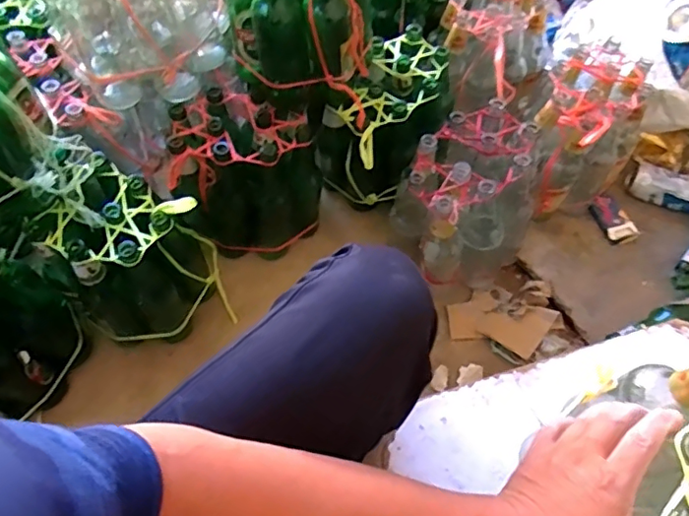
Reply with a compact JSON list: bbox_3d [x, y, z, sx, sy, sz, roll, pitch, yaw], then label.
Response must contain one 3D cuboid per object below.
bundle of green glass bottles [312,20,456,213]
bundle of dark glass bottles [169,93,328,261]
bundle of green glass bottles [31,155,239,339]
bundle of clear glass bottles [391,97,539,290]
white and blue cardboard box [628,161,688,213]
[{"bbox_3d":[0.066,-0.228,0.992,0.151,0.252,0.243,42,68,17],"label":"bundle of green glass bottles"},{"bbox_3d":[-0.159,-0.140,0.932,0.220,0.235,0.170,-7,63,-7],"label":"bundle of dark glass bottles"},{"bbox_3d":[-0.316,0.000,0.828,0.210,0.274,0.189,7,63,0],"label":"bundle of green glass bottles"},{"bbox_3d":[0.215,-0.096,0.927,0.208,0.233,0.245,32,65,12],"label":"bundle of clear glass bottles"},{"bbox_3d":[0.655,-0.138,1.087,0.167,0.056,0.065,19,63,6],"label":"white and blue cardboard box"}]

